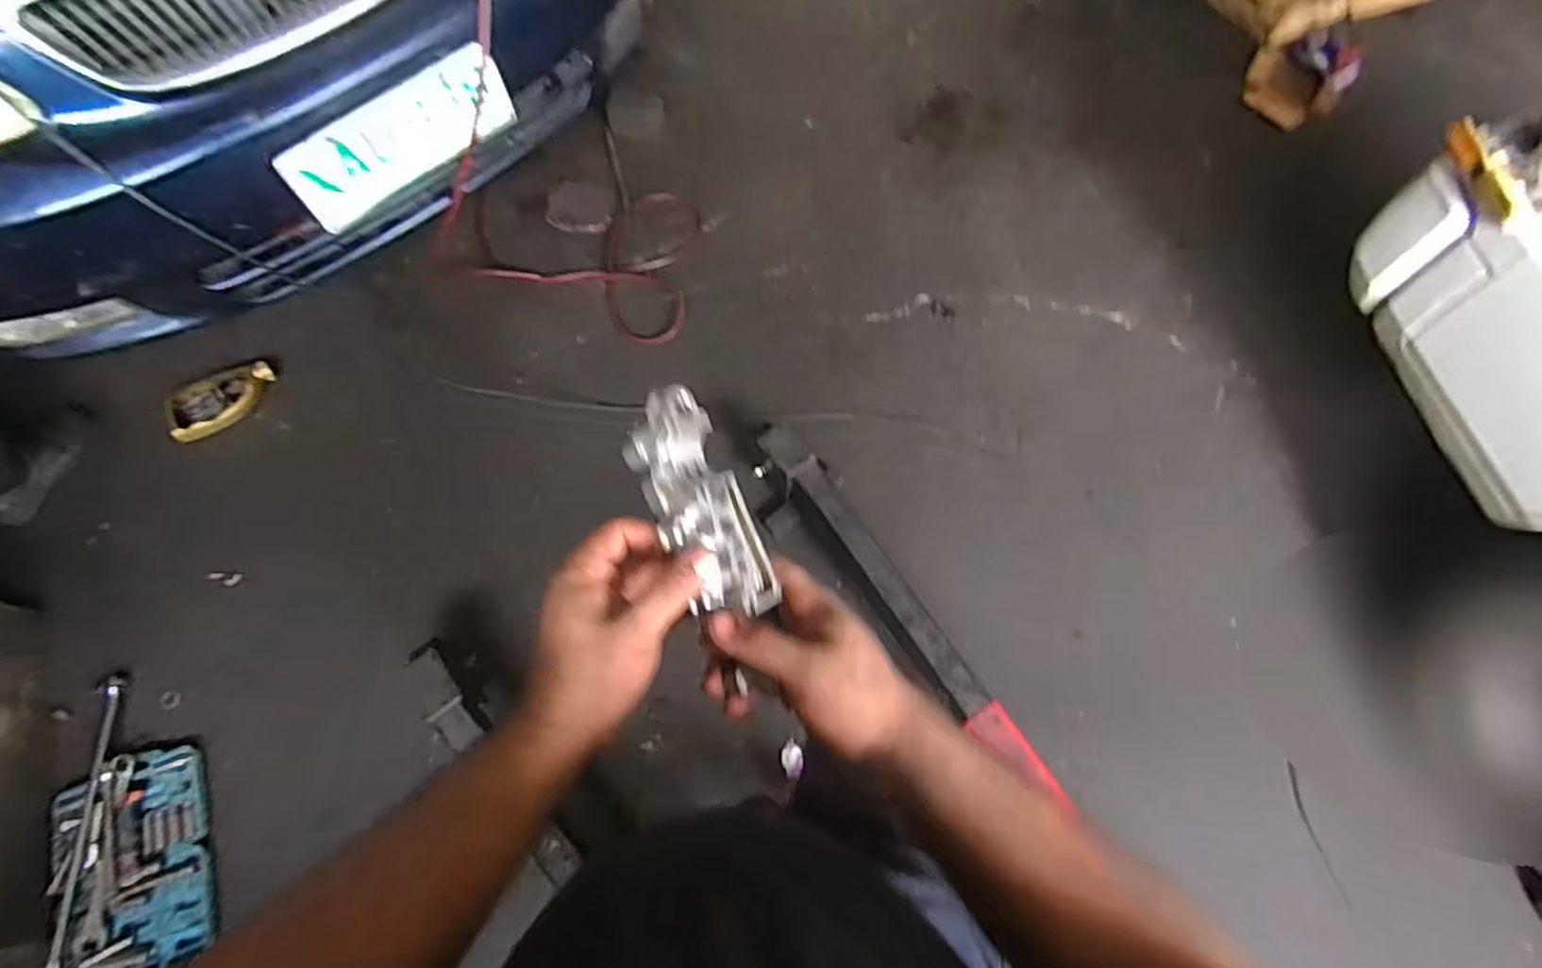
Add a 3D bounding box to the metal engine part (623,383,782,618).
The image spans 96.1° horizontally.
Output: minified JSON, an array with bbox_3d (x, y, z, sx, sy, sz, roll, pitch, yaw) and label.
[{"bbox_3d":[-0.042,0.013,0.411,0.052,0.028,0.137,-27,83,-8],"label":"metal engine part"}]

